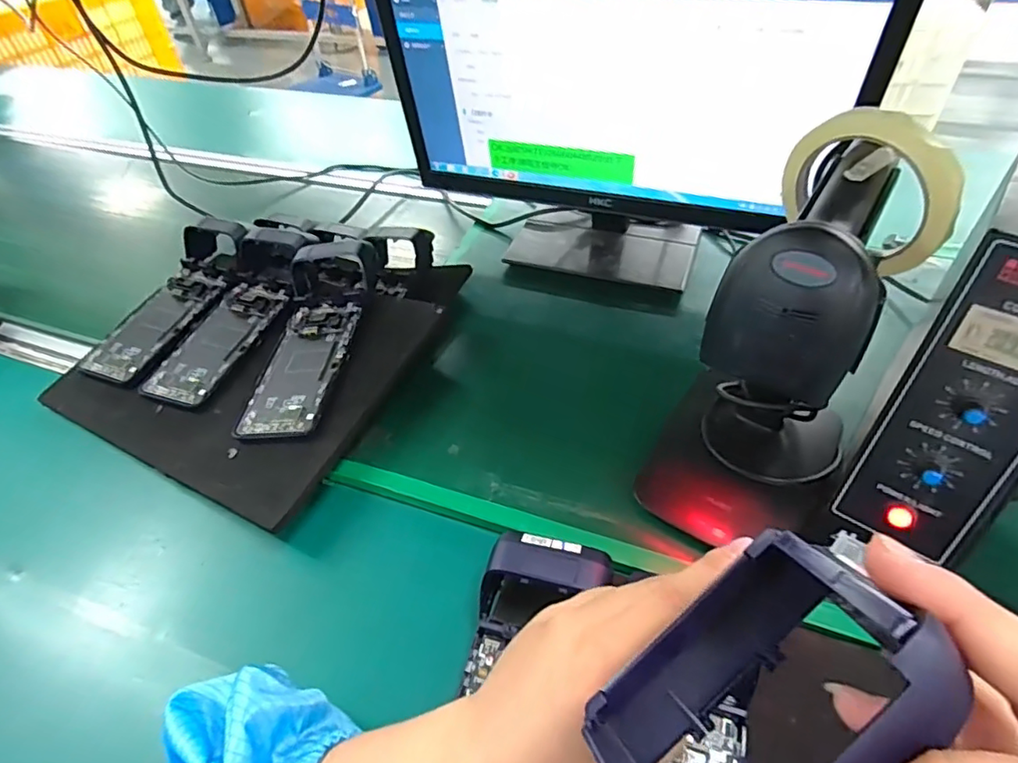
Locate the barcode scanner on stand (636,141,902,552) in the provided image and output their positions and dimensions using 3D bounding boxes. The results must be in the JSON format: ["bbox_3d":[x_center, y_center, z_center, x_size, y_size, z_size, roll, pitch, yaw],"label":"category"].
[{"bbox_3d":[0.169,-0.012,0.360,0.115,0.228,0.151,24,52,26],"label":"barcode scanner on stand"}]

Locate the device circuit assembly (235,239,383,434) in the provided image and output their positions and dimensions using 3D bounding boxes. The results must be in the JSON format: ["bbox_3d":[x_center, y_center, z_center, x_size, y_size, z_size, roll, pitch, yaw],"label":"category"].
[{"bbox_3d":[-0.187,-0.049,0.526,0.089,0.049,0.216,0,46,6],"label":"device circuit assembly"}]

